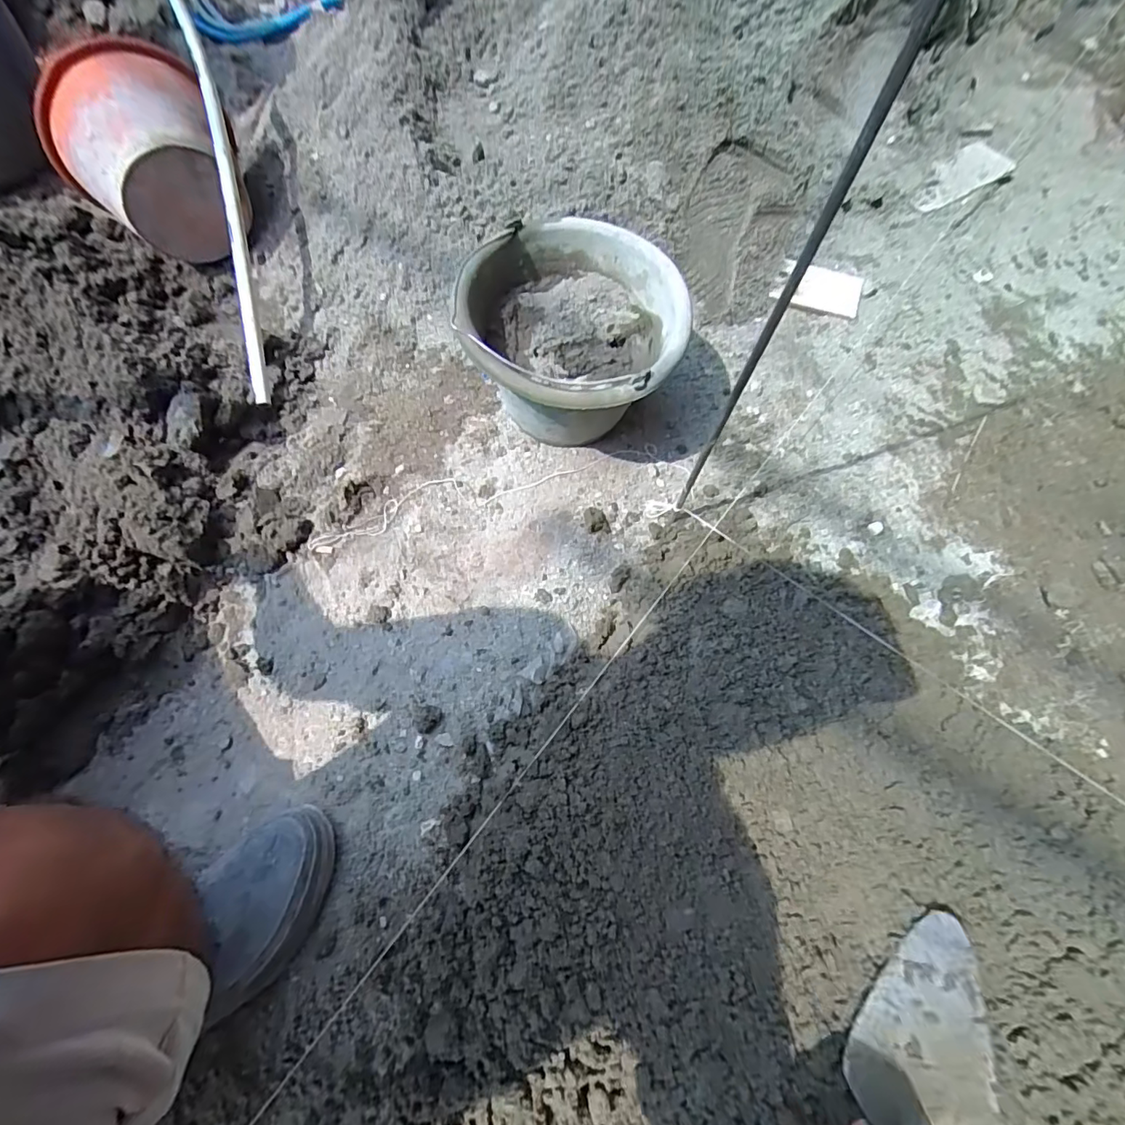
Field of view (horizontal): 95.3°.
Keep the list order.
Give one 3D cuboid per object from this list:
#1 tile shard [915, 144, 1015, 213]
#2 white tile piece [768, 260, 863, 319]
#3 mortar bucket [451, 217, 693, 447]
[{"bbox_3d":[0.717,-0.688,0.927,0.224,0.018,0.089,-40,71,-15],"label":"tile shard"},{"bbox_3d":[0.407,-0.438,0.819,0.133,0.012,0.096,20,72,3],"label":"white tile piece"},{"bbox_3d":[0.014,-0.252,0.613,0.230,0.171,0.250,0,70,0],"label":"mortar bucket"}]

